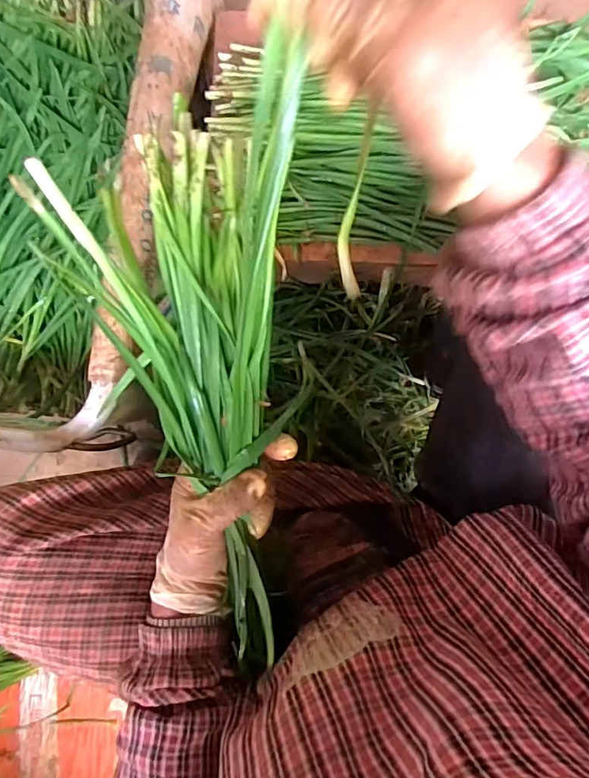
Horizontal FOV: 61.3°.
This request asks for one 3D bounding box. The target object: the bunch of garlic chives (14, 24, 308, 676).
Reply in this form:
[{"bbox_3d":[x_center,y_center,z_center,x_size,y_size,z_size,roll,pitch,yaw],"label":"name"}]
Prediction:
[{"bbox_3d":[-0.069,0.010,0.333,0.129,0.104,0.398,0,100,2],"label":"bunch of garlic chives"}]

